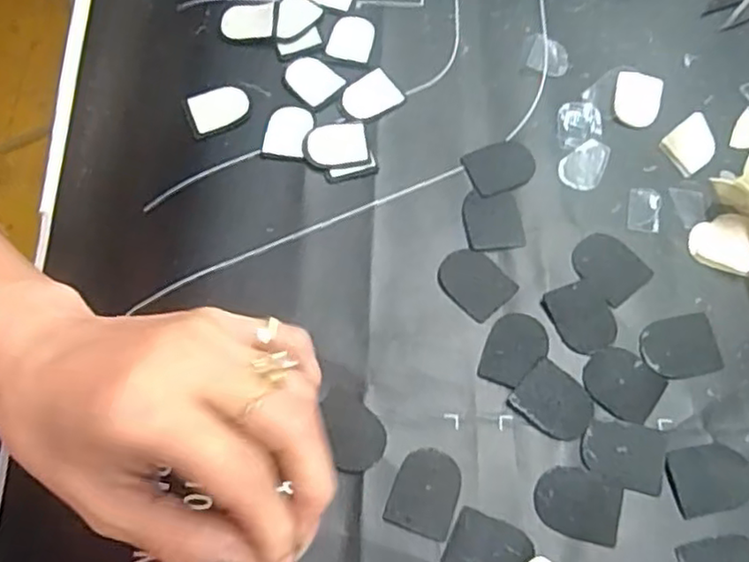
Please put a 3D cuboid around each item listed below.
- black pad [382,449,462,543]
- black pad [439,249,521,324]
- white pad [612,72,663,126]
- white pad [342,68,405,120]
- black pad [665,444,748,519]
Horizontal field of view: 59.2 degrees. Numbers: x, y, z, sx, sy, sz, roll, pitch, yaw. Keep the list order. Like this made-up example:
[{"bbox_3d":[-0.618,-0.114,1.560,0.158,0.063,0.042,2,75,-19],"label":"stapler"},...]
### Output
[{"bbox_3d":[0.022,0.089,0.280,0.028,0.004,0.035,19,69,8],"label":"black pad"},{"bbox_3d":[0.048,0.000,0.316,0.027,0.004,0.035,-41,74,-15],"label":"black pad"},{"bbox_3d":[0.141,-0.098,0.353,0.025,0.005,0.030,13,69,6],"label":"white pad"},{"bbox_3d":[-0.002,-0.100,0.354,0.029,0.004,0.024,-36,72,-13],"label":"white pad"},{"bbox_3d":[0.145,0.084,0.282,0.037,0.004,0.026,-12,69,-4],"label":"black pad"}]

